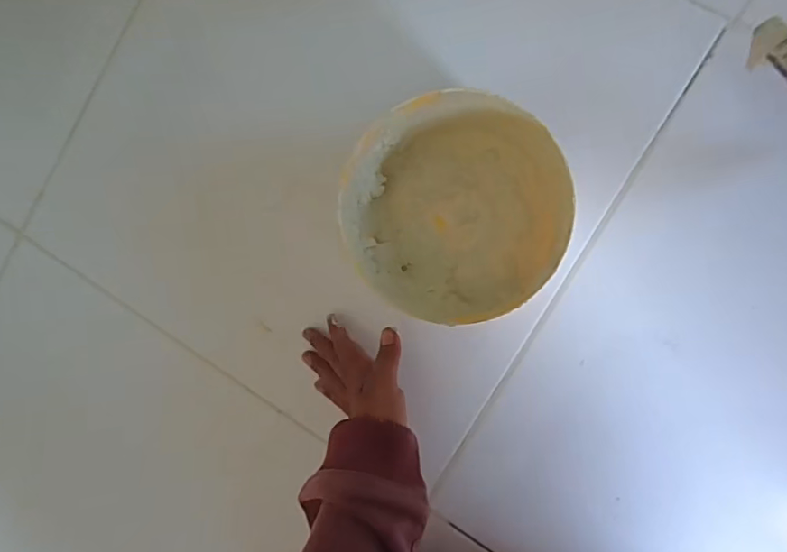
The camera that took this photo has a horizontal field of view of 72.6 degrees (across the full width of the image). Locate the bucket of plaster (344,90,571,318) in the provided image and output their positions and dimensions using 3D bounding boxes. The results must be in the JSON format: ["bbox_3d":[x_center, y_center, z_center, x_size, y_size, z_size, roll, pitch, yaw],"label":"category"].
[{"bbox_3d":[0.055,-0.052,0.438,0.171,0.092,0.171,0,90,9],"label":"bucket of plaster"}]

